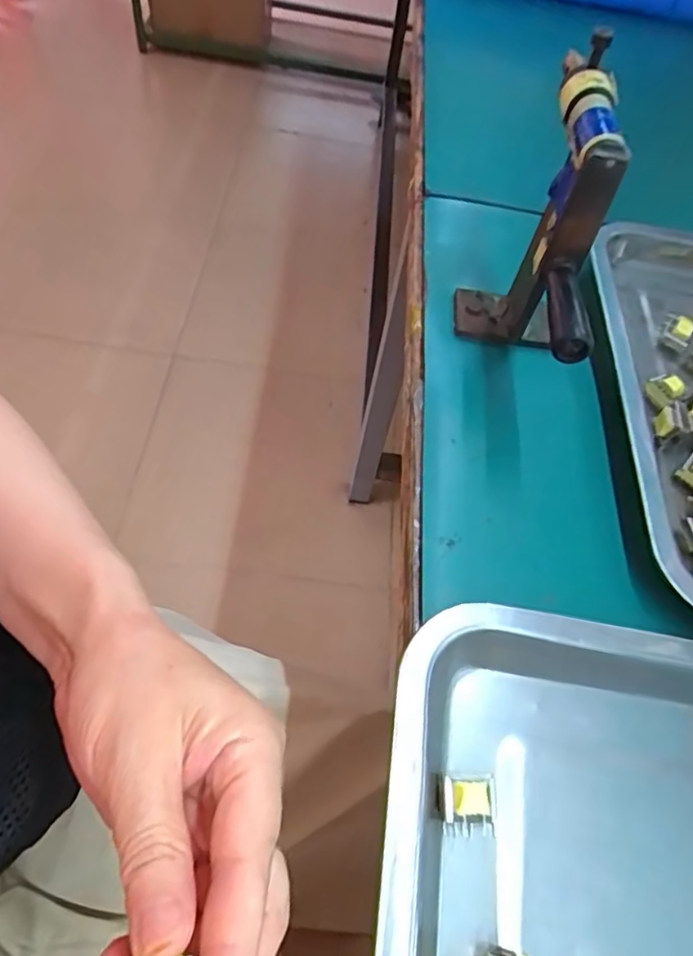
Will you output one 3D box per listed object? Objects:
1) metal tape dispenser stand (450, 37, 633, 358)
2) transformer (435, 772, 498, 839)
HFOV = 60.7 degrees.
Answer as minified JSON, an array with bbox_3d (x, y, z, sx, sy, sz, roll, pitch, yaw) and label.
[{"bbox_3d":[0.107,-0.130,0.321,0.072,0.127,0.165,15,57,2],"label":"metal tape dispenser stand"},{"bbox_3d":[0.043,0.122,0.220,0.021,0.017,0.019,7,57,-3],"label":"transformer"}]

